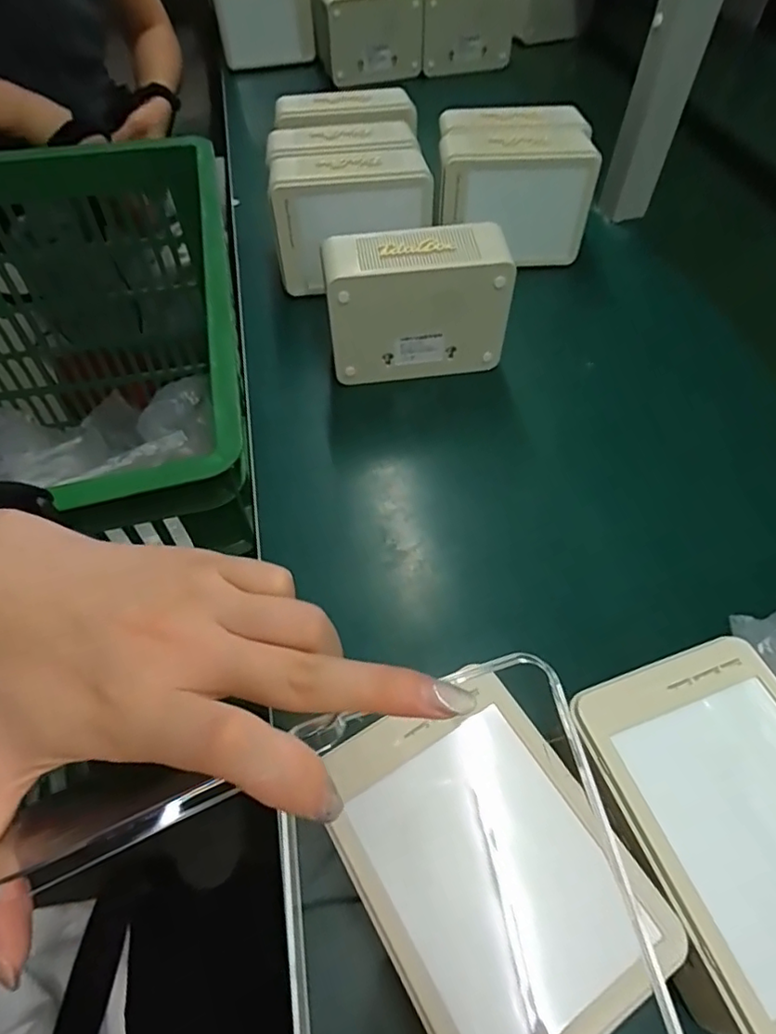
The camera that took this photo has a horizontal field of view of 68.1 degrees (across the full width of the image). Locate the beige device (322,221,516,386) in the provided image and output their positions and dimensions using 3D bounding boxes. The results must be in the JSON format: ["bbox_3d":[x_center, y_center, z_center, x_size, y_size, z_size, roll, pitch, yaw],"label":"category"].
[{"bbox_3d":[0.022,-0.166,0.455,0.140,0.109,0.050,-6,55,-6],"label":"beige device"}]

